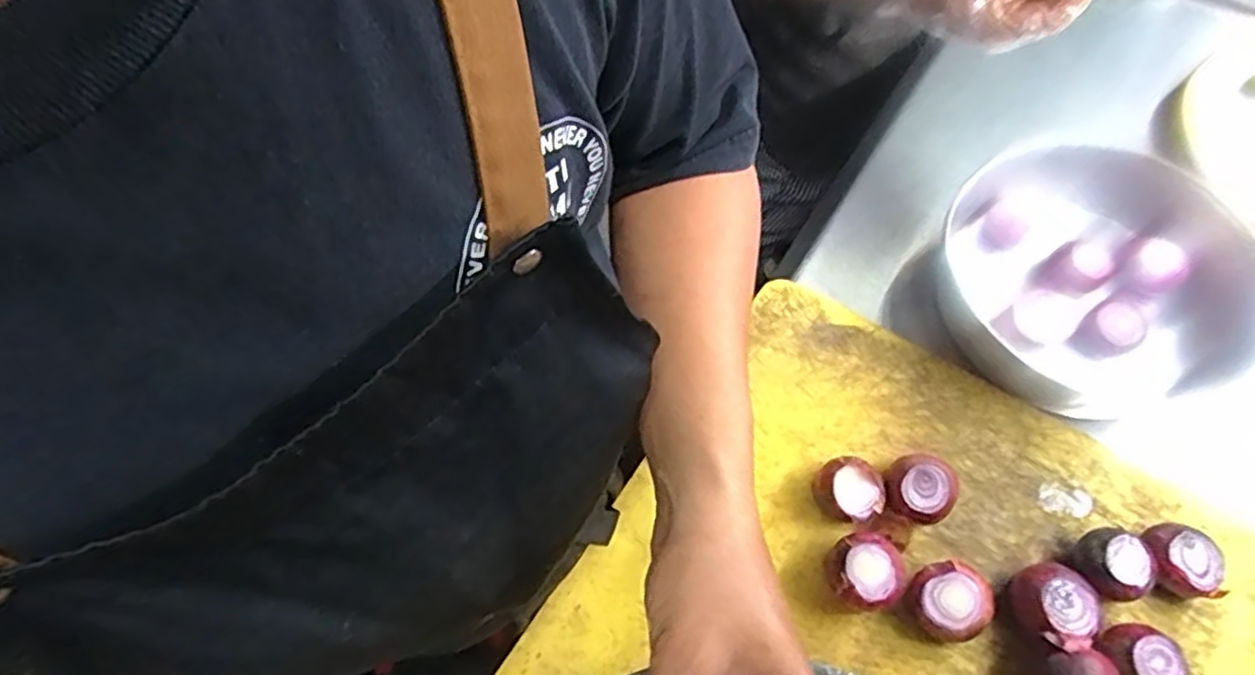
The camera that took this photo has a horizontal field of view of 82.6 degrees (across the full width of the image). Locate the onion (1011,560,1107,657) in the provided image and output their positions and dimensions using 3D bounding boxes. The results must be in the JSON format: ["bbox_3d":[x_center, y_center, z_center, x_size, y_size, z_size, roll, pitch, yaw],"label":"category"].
[{"bbox_3d":[0.263,0.166,0.443,0.043,0.033,0.046,-35,67,-13],"label":"onion"}]

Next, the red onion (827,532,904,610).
[{"bbox_3d":[0.151,0.150,0.455,0.040,0.038,0.043,-1,64,3],"label":"red onion"}]

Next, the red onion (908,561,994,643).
[{"bbox_3d":[0.202,0.165,0.449,0.046,0.027,0.046,-1,64,3],"label":"red onion"}]

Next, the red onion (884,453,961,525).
[{"bbox_3d":[0.193,0.103,0.475,0.043,0.034,0.040,-1,64,3],"label":"red onion"}]

